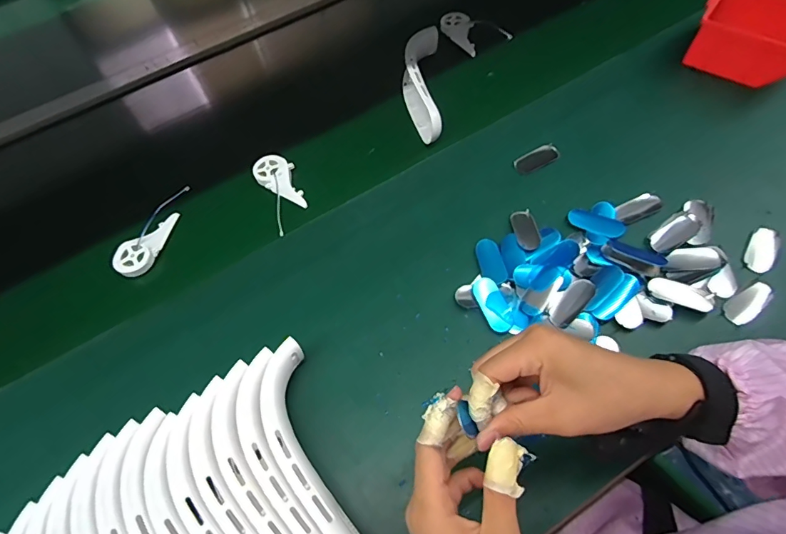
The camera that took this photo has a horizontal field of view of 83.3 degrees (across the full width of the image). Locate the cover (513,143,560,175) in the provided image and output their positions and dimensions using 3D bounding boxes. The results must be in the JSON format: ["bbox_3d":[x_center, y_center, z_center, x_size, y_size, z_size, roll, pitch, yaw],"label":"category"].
[{"bbox_3d":[0.179,-0.135,0.550,0.060,0.008,0.025,-26,61,-10],"label":"cover"}]

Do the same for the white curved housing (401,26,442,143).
[{"bbox_3d":[0.039,-0.254,0.615,0.051,0.062,0.193,-1,59,4],"label":"white curved housing"}]

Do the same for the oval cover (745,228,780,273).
[{"bbox_3d":[0.390,-0.017,0.465,0.024,0.016,0.053,26,65,19],"label":"oval cover"}]

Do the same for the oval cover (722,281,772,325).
[{"bbox_3d":[0.350,0.036,0.435,0.055,0.010,0.024,-27,61,-11],"label":"oval cover"}]

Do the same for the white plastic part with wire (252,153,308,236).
[{"bbox_3d":[-0.140,-0.098,0.559,0.048,0.021,0.119,-23,60,-9],"label":"white plastic part with wire"}]

